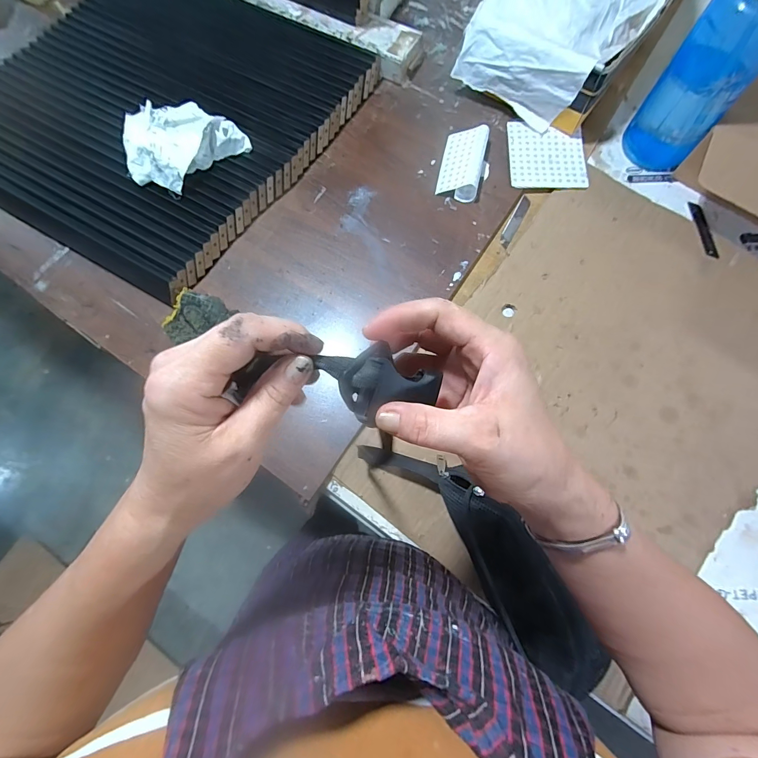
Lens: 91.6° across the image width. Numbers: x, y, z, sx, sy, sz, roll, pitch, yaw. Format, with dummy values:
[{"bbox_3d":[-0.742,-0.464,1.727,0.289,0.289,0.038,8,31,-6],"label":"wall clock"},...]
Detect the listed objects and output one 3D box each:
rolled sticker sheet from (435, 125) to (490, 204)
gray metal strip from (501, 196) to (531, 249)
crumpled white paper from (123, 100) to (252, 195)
[{"bbox_3d":[0.133,-0.344,0.584,0.064,0.026,0.124,13,78,4],"label":"rolled sticker sheet"},{"bbox_3d":[0.218,-0.253,0.592,0.019,0.004,0.101,28,79,7],"label":"gray metal strip"},{"bbox_3d":[-0.309,-0.364,0.555,0.163,0.047,0.141,-43,78,-8],"label":"crumpled white paper"}]

